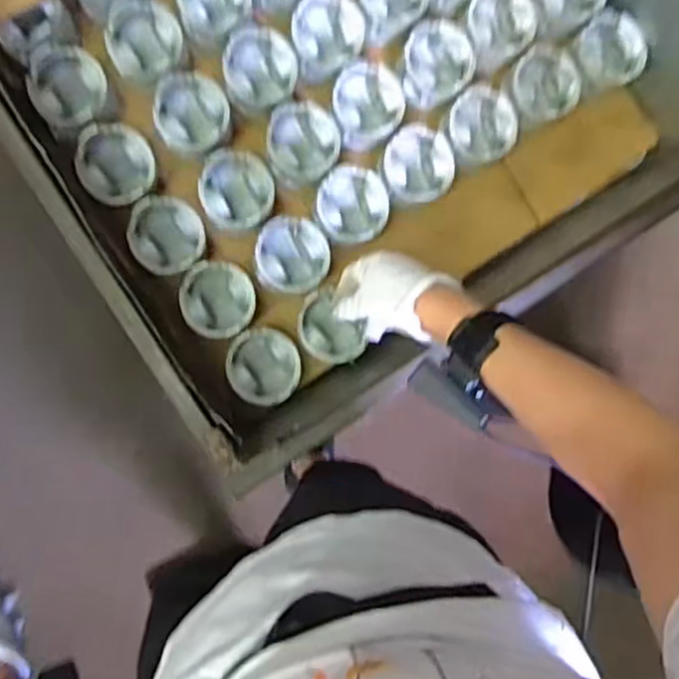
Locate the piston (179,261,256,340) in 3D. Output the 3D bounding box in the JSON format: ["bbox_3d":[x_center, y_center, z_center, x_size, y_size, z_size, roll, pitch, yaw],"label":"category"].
[{"bbox_3d":[-0.153,-0.049,0.889,0.091,0.076,0.094,-1,91,-7],"label":"piston"}]

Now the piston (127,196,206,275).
[{"bbox_3d":[-0.215,-0.129,0.877,0.093,0.063,0.091,0,91,-7],"label":"piston"}]

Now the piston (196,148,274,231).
[{"bbox_3d":[-0.128,-0.184,0.871,0.090,0.052,0.097,0,91,-7],"label":"piston"}]

